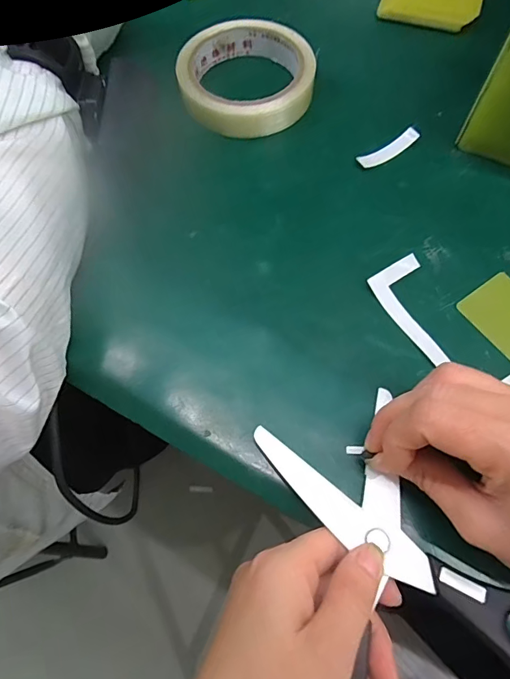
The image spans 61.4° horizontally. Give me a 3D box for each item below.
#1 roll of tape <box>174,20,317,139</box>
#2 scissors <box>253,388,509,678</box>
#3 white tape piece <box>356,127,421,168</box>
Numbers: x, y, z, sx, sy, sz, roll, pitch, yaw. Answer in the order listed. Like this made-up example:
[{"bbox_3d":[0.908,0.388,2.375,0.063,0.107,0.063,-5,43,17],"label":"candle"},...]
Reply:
[{"bbox_3d":[-0.006,-0.191,0.314,0.096,0.020,0.094,0,68,1],"label":"roll of tape"},{"bbox_3d":[0.063,0.106,0.189,0.150,0.017,0.161,-16,68,-6],"label":"scissors"},{"bbox_3d":[0.092,-0.131,0.295,0.047,0.007,0.011,-30,70,-11],"label":"white tape piece"}]

